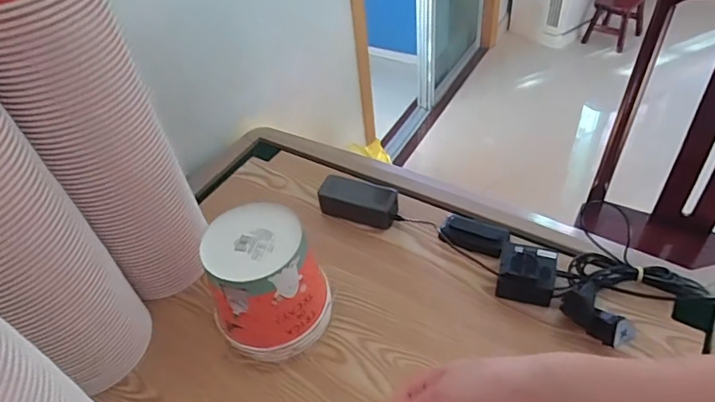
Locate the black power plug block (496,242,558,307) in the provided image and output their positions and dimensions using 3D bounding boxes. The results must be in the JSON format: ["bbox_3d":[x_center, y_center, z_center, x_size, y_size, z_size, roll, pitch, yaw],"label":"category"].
[{"bbox_3d":[0.246,0.103,0.733,0.077,0.059,0.071,10,48,16],"label":"black power plug block"}]

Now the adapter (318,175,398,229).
[{"bbox_3d":[0.004,0.001,0.860,0.132,0.061,0.053,14,49,20],"label":"adapter"}]

